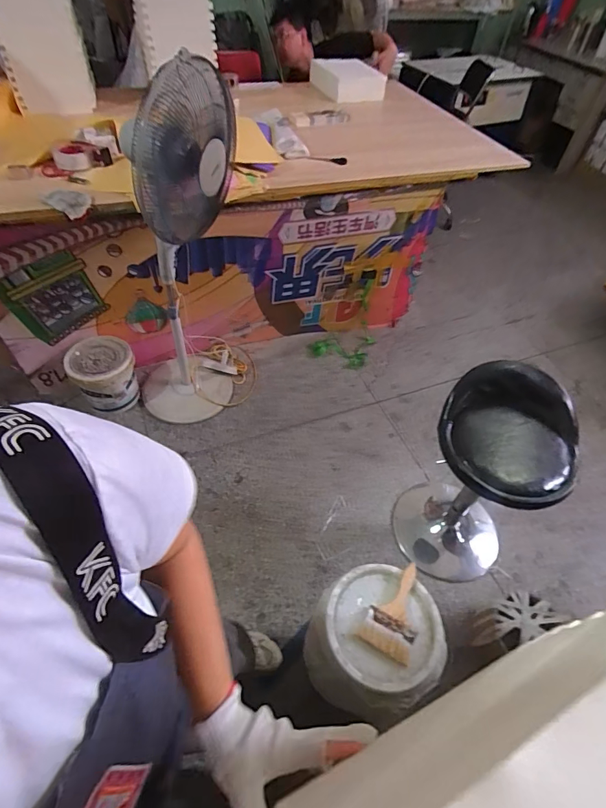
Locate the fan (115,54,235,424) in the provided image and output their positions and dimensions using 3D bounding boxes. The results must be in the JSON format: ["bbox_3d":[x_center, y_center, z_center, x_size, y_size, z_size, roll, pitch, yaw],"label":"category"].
[{"bbox_3d":[-0.416,-0.450,1.449,0.418,1.172,0.339,-5,51,-8],"label":"fan"}]

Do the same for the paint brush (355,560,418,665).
[{"bbox_3d":[0.204,0.438,0.894,0.104,0.021,0.184,26,53,17],"label":"paint brush"}]

